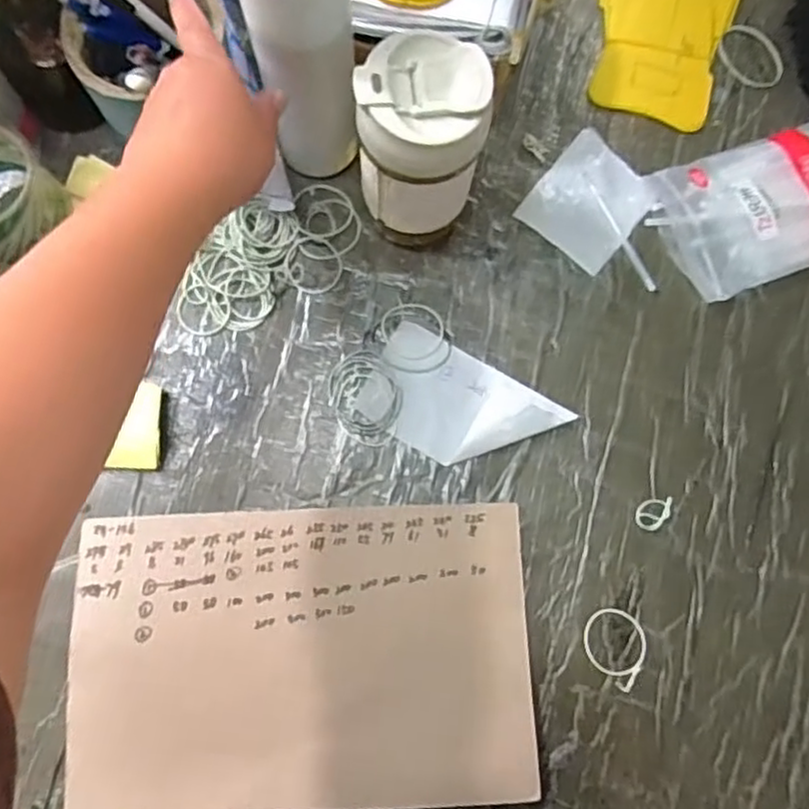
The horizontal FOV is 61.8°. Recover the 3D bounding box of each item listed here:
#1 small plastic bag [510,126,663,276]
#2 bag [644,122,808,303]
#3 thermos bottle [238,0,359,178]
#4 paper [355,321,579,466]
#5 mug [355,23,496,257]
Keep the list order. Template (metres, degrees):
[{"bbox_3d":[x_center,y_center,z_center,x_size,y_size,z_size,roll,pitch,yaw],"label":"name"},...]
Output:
[{"bbox_3d":[0.150,-0.165,0.546,0.081,0.009,0.095,39,81,4],"label":"small plastic bag"},{"bbox_3d":[0.293,-0.159,0.544,0.168,0.027,0.114,-19,82,-6],"label":"bag"},{"bbox_3d":[-0.063,-0.213,0.426,0.061,0.244,0.064,0,81,-3],"label":"thermos bottle"},{"bbox_3d":[0.041,0.002,0.504,0.141,0.032,0.083,31,81,3],"label":"paper"},{"bbox_3d":[0.008,-0.171,0.467,0.078,0.155,0.073,0,81,-3],"label":"mug"}]

